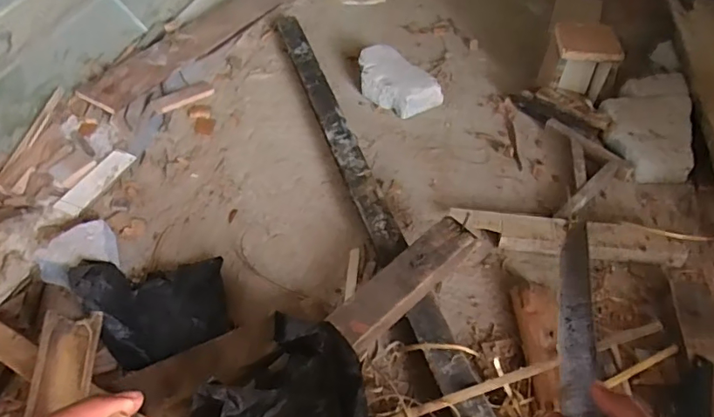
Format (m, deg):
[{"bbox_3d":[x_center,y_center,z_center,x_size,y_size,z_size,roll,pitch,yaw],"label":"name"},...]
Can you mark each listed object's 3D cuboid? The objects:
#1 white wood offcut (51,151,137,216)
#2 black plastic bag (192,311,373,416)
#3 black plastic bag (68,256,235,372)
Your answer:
[{"bbox_3d":[-0.534,-0.056,1.050,0.061,0.012,0.174,22,55,18],"label":"white wood offcut"},{"bbox_3d":[-0.079,0.260,0.662,0.194,0.173,0.181,31,58,24],"label":"black plastic bag"},{"bbox_3d":[-0.331,0.158,0.829,0.225,0.088,0.170,-14,52,-10],"label":"black plastic bag"}]

